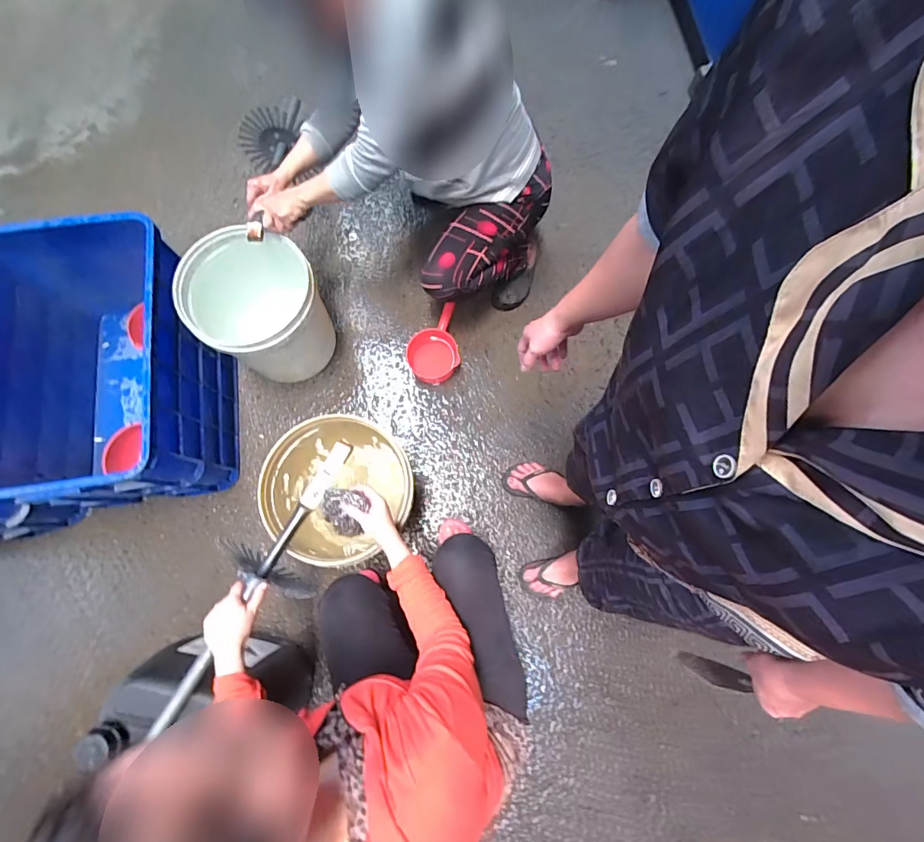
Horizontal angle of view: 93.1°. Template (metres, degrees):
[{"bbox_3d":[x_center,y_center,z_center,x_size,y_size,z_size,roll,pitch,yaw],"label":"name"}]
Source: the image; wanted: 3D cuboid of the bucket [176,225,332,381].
[{"bbox_3d":[-0.493,-0.271,1.122,0.279,0.319,0.271,0,77,-1],"label":"bucket"}]

